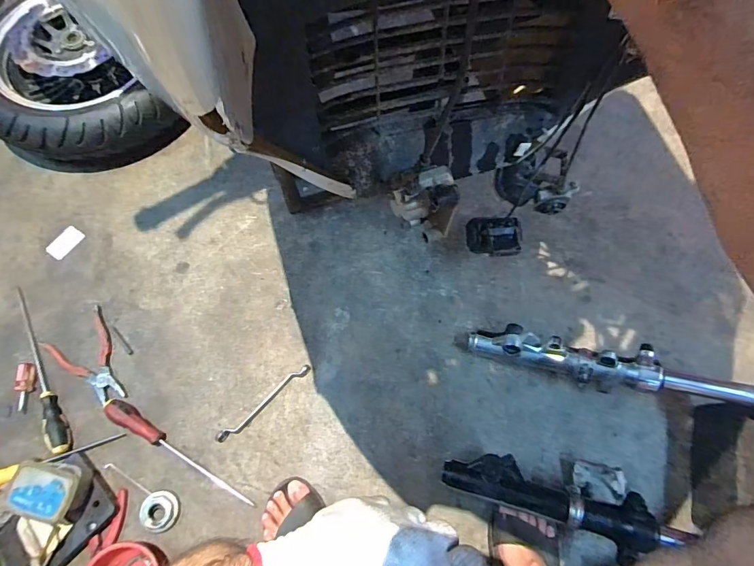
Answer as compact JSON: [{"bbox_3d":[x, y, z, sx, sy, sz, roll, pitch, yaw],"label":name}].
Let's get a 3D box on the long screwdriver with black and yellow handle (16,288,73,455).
[{"bbox_3d":[-0.606,0.149,0.734,0.024,0.031,0.322,-28,73,-11],"label":"long screwdriver with black and yellow handle"}]

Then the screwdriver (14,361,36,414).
[{"bbox_3d":[-0.617,0.183,0.725,0.021,0.023,0.085,5,90,2],"label":"screwdriver"}]

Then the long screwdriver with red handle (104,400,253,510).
[{"bbox_3d":[-0.333,0.284,0.696,0.300,0.038,0.024,30,72,9],"label":"long screwdriver with red handle"}]

